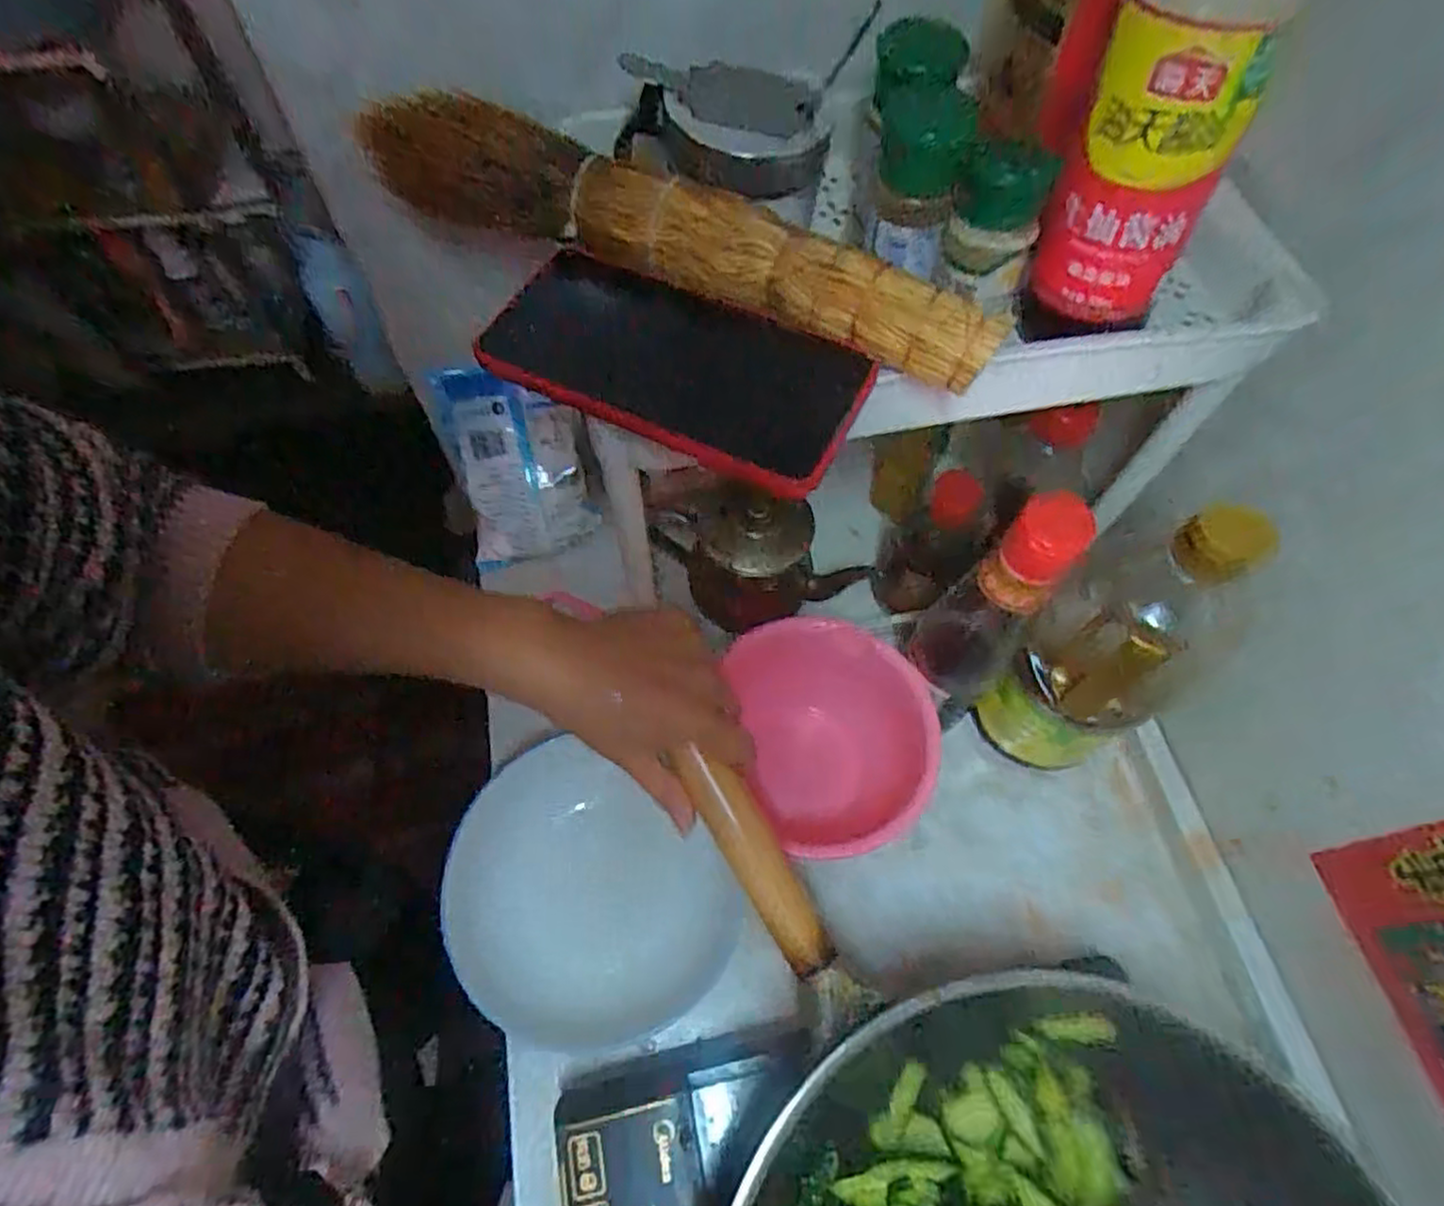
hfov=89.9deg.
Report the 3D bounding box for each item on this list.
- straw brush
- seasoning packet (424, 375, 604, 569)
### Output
[{"bbox_3d":[-0.027,-0.161,0.320,0.300,0.045,0.035,25,65,11],"label":"straw brush"},{"bbox_3d":[-0.162,-0.108,0.582,0.100,0.161,0.019,-13,27,-15],"label":"seasoning packet"}]

